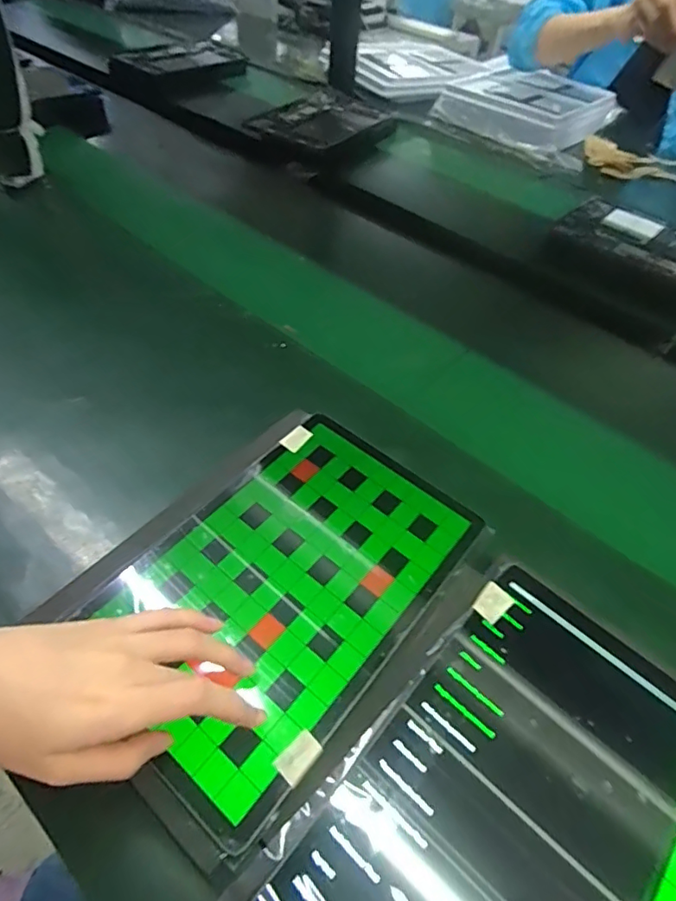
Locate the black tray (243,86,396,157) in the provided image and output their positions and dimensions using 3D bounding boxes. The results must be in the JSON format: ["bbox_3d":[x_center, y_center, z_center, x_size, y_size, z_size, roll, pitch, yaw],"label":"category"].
[{"bbox_3d":[-0.019,-0.586,0.951,0.167,0.041,0.254,29,54,17],"label":"black tray"}]

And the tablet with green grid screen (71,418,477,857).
[{"bbox_3d":[-0.030,0.085,0.353,0.167,0.012,0.248,36,56,22],"label":"tablet with green grid screen"}]

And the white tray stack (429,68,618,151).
[{"bbox_3d":[0.392,-0.696,1.053,0.279,0.053,0.332,34,55,21],"label":"white tray stack"}]

